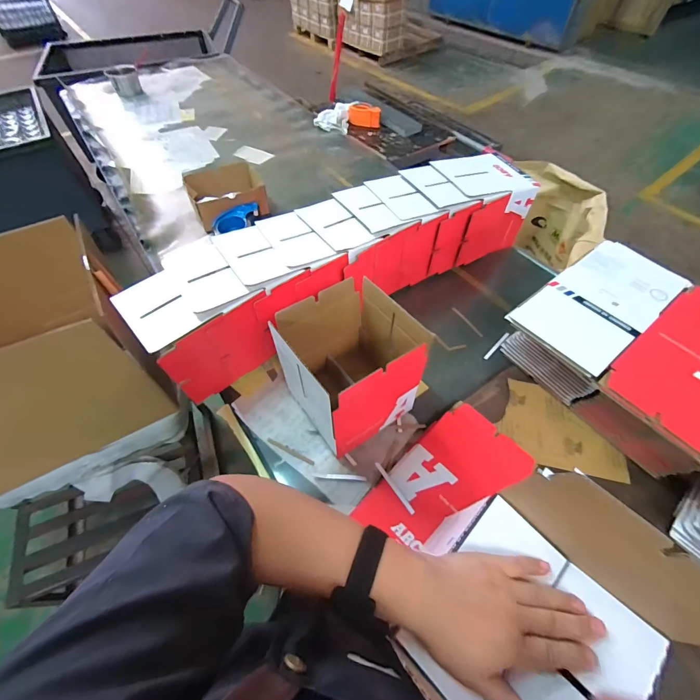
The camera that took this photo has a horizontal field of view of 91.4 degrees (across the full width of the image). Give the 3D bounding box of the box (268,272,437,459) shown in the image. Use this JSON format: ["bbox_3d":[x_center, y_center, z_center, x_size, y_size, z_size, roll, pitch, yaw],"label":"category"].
[{"bbox_3d":[0.000,0.028,0.595,0.186,0.204,0.195,-30,61,-19],"label":"box"}]

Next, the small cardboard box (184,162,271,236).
[{"bbox_3d":[-0.349,-0.440,0.993,0.206,0.101,0.177,-21,58,-14],"label":"small cardboard box"}]

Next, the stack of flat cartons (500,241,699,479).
[{"bbox_3d":[0.530,0.001,0.655,0.343,0.155,0.345,-30,61,-19],"label":"stack of flat cartons"}]

